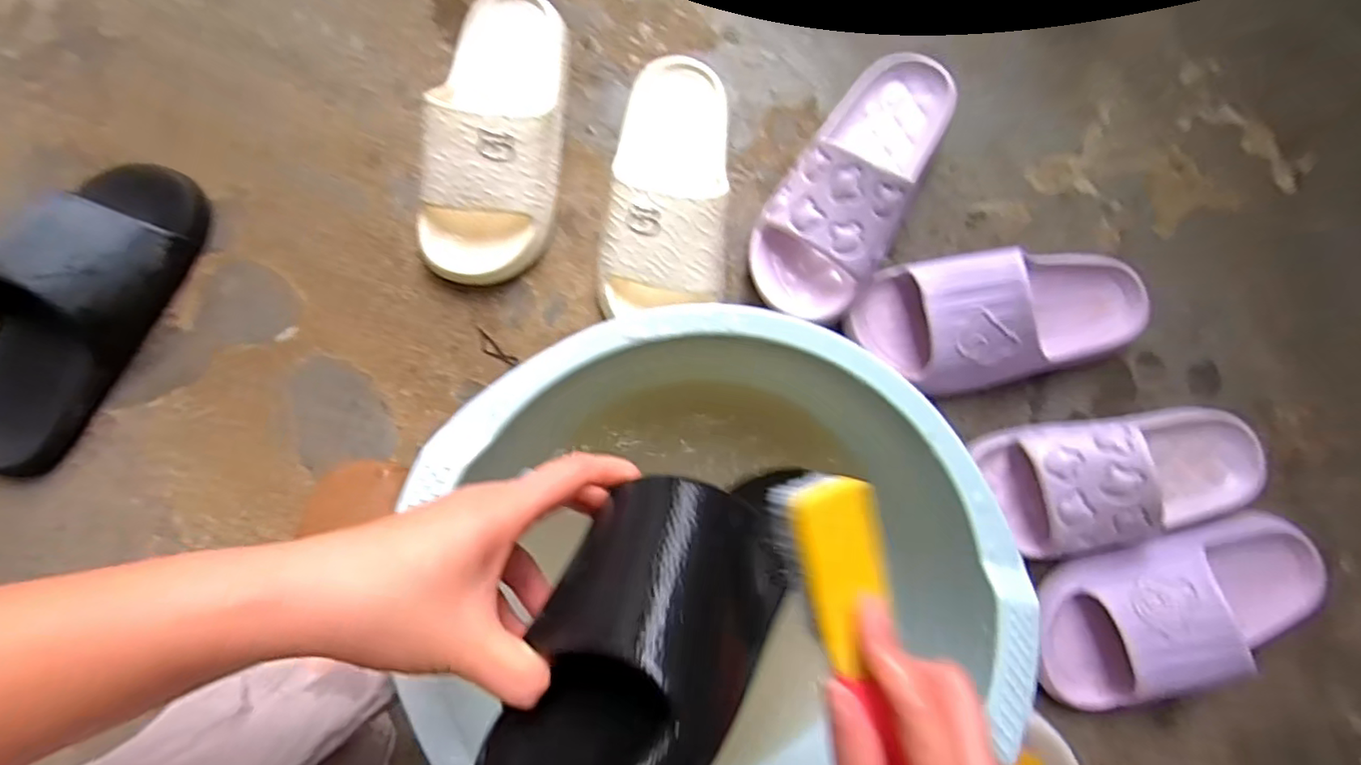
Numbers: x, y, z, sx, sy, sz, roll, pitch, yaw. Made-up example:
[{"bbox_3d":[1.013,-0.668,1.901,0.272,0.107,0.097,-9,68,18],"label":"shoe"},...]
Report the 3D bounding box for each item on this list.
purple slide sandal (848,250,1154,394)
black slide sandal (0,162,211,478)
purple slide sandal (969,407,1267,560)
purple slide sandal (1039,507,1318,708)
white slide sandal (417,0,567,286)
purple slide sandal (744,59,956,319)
[{"bbox_3d":[0.273,-0.055,0.507,0.241,0.074,0.106,-7,84,-3],"label":"purple slide sandal"},{"bbox_3d":[-0.477,-0.056,0.458,0.094,0.079,0.266,27,83,1],"label":"black slide sandal"},{"bbox_3d":[0.365,0.076,0.485,0.226,0.079,0.102,-10,84,-4],"label":"purple slide sandal"},{"bbox_3d":[0.410,0.182,0.484,0.245,0.075,0.114,-14,84,-4],"label":"purple slide sandal"},{"bbox_3d":[-0.154,-0.212,0.495,0.104,0.073,0.256,4,83,-2],"label":"white slide sandal"},{"bbox_3d":[0.148,-0.171,0.501,0.100,0.088,0.243,32,83,1],"label":"purple slide sandal"}]

